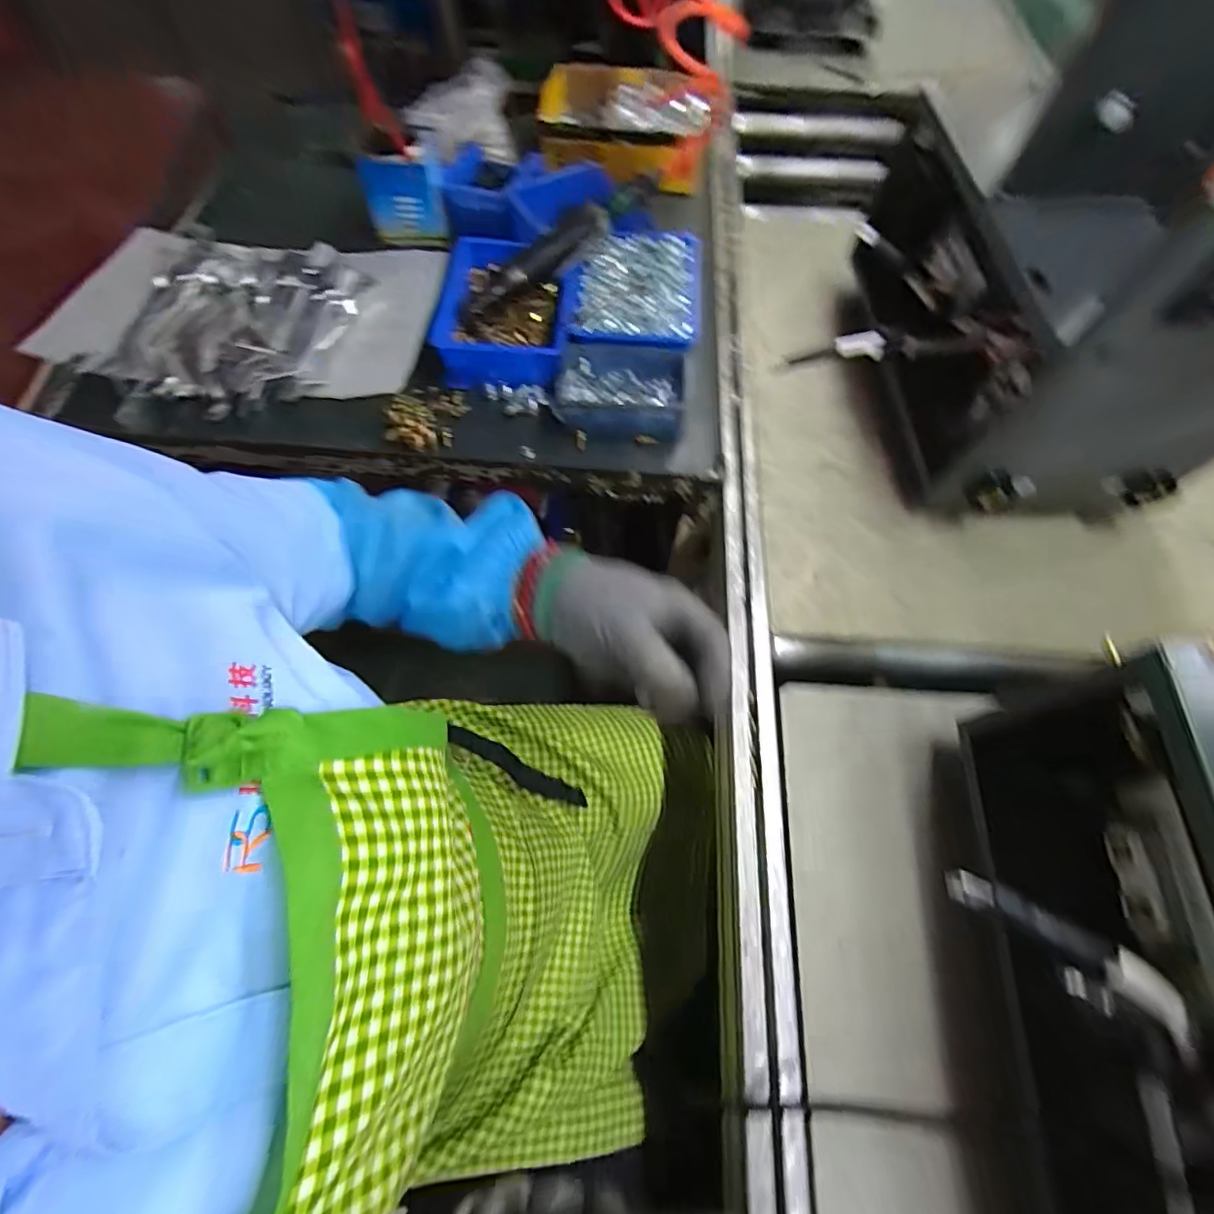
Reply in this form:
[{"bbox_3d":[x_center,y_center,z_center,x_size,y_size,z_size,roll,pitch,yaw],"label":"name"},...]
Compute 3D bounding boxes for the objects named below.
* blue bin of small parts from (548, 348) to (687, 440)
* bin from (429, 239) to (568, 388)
[{"bbox_3d":[0.014,-0.243,0.606,0.142,0.051,0.099,3,65,0],"label":"blue bin of small parts"},{"bbox_3d":[-0.128,-0.361,0.648,0.149,0.070,0.208,-4,65,-3],"label":"bin"}]

